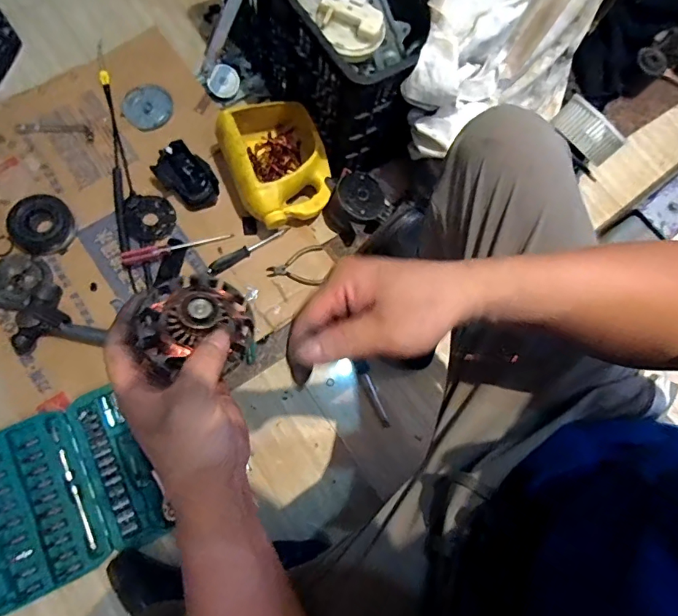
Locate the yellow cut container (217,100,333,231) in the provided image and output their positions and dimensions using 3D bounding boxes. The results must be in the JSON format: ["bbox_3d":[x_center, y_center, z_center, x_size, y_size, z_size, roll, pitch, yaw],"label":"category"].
[{"bbox_3d":[-0.110,-0.268,0.851,0.179,0.115,0.224,-20,73,-5],"label":"yellow cut container"}]

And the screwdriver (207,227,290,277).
[{"bbox_3d":[-0.165,-0.110,0.853,0.176,0.016,0.023,-33,75,-22],"label":"screwdriver"}]

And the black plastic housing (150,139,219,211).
[{"bbox_3d":[-0.286,-0.249,0.854,0.122,0.054,0.083,40,78,12],"label":"black plastic housing"}]

